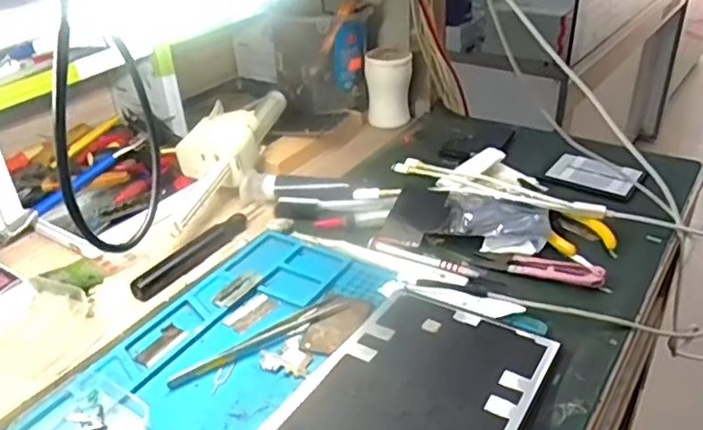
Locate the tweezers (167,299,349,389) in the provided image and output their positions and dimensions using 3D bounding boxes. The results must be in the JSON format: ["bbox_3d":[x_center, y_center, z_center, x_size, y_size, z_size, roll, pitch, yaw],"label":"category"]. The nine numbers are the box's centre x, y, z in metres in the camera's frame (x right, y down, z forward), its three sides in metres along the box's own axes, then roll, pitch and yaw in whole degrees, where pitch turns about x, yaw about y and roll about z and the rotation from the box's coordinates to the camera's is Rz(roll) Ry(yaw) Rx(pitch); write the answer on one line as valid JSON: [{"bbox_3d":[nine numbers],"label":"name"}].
[{"bbox_3d":[-0.060,0.085,0.427,0.133,0.004,0.012,-21,37,-28],"label":"tweezers"}]

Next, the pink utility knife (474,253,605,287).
[{"bbox_3d":[0.147,0.037,0.492,0.096,0.009,0.023,14,35,23],"label":"pink utility knife"}]

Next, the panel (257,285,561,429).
[{"bbox_3d":[0.031,0.111,0.368,0.125,0.005,0.199,16,33,28],"label":"panel"}]

